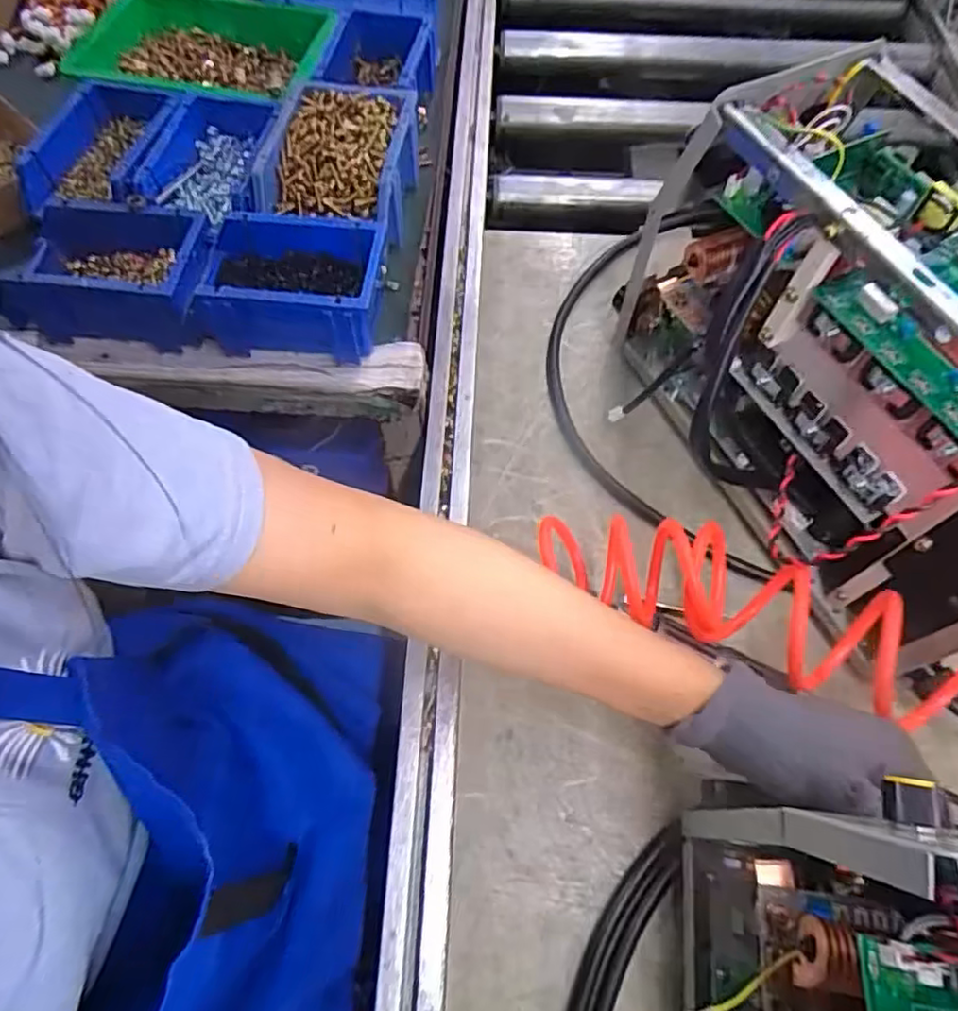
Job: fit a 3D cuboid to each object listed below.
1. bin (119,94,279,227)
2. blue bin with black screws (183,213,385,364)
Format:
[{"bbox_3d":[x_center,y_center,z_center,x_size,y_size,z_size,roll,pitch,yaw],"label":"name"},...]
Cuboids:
[{"bbox_3d":[-0.256,-0.319,0.607,0.118,0.058,0.183,2,62,0],"label":"bin"},{"bbox_3d":[-0.162,-0.188,0.548,0.153,0.073,0.104,3,64,1],"label":"blue bin with black screws"}]

